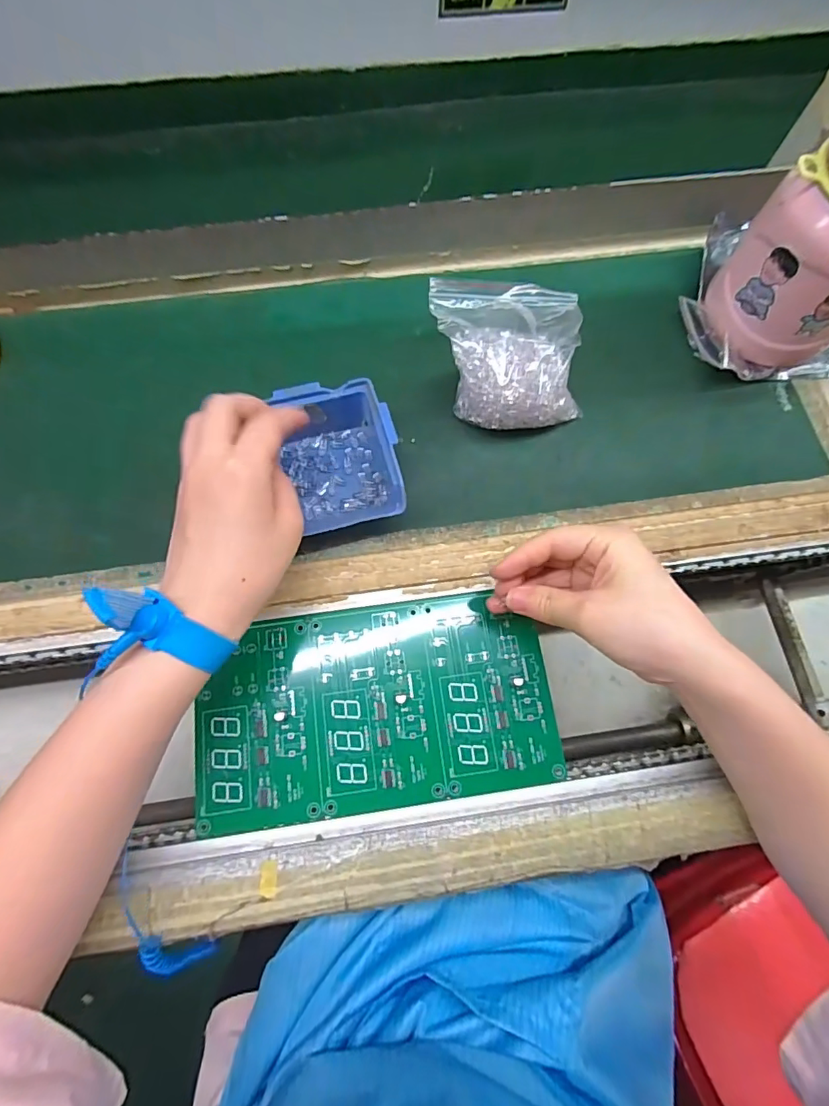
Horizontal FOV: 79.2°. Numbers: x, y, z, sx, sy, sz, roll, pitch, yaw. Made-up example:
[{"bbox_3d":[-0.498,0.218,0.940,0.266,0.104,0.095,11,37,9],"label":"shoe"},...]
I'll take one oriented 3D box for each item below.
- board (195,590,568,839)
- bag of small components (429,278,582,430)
[{"bbox_3d":[-0.026,0.096,0.325,0.223,0.004,0.123,-8,74,-3],"label":"board"},{"bbox_3d":[0.069,-0.144,0.363,0.104,0.053,0.106,-8,74,-3],"label":"bag of small components"}]

